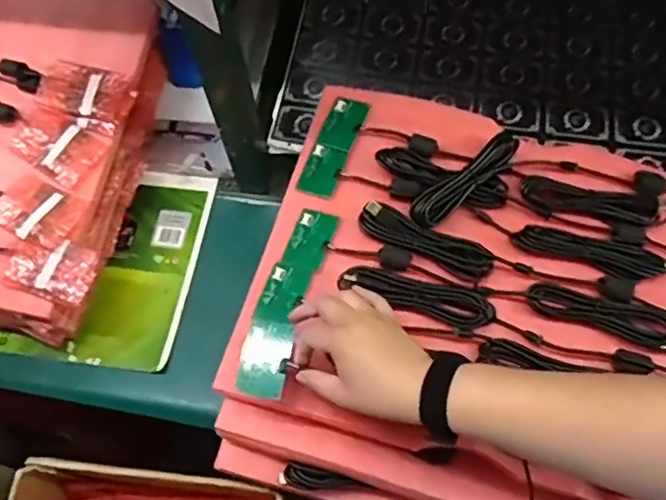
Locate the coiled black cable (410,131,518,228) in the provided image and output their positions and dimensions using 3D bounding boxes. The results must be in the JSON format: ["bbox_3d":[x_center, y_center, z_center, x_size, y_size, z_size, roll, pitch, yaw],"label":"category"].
[{"bbox_3d":[0.145,-0.076,0.656,0.146,0.029,0.032,-37,69,-17],"label":"coiled black cable"}]

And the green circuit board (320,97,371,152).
[{"bbox_3d":[0.014,-0.150,0.709,0.040,0.008,0.065,21,65,10],"label":"green circuit board"}]

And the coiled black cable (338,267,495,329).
[{"bbox_3d":[0.086,0.044,0.614,0.153,0.020,0.042,14,64,6],"label":"coiled black cable"}]

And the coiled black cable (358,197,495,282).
[{"bbox_3d":[0.098,-0.011,0.635,0.144,0.025,0.044,28,67,13],"label":"coiled black cable"}]

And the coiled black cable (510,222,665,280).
[{"bbox_3d":[0.271,-0.002,0.632,0.155,0.018,0.041,13,64,6],"label":"coiled black cable"}]

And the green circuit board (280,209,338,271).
[{"bbox_3d":[-0.025,-0.013,0.657,0.042,0.006,0.066,20,65,9],"label":"green circuit board"}]

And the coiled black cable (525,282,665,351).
[{"bbox_3d":[0.272,0.061,0.602,0.151,0.009,0.042,19,65,8],"label":"coiled black cable"}]

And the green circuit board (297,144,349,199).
[{"bbox_3d":[-0.013,-0.092,0.692,0.041,0.011,0.061,19,65,9],"label":"green circuit board"}]

